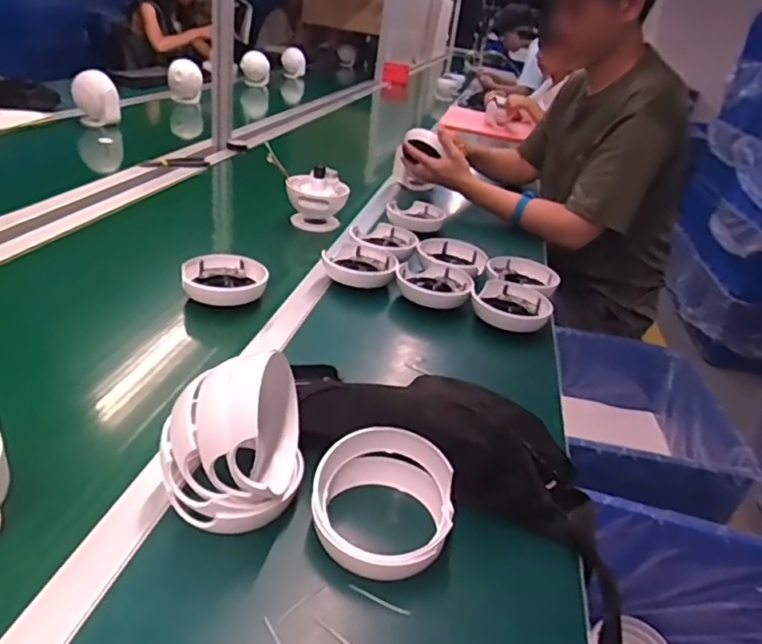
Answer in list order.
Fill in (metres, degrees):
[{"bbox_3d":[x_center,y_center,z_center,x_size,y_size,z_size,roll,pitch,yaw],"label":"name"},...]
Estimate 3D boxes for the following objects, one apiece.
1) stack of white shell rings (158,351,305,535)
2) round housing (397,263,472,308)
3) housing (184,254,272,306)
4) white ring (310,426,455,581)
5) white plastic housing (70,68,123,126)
[{"bbox_3d":[-0.118,0.094,0.490,0.100,0.132,0.106,11,28,3],"label":"stack of white shell rings"},{"bbox_3d":[0.081,-0.062,0.907,0.114,0.034,0.114,10,28,3],"label":"round housing"},{"bbox_3d":[-0.217,-0.061,0.826,0.113,0.034,0.098,-2,30,-19],"label":"housing"},{"bbox_3d":[0.002,0.144,0.498,0.116,0.062,0.114,7,28,-3],"label":"white ring"},{"bbox_3d":[-0.781,-0.611,1.618,0.109,0.133,0.108,-7,31,-27],"label":"white plastic housing"}]

